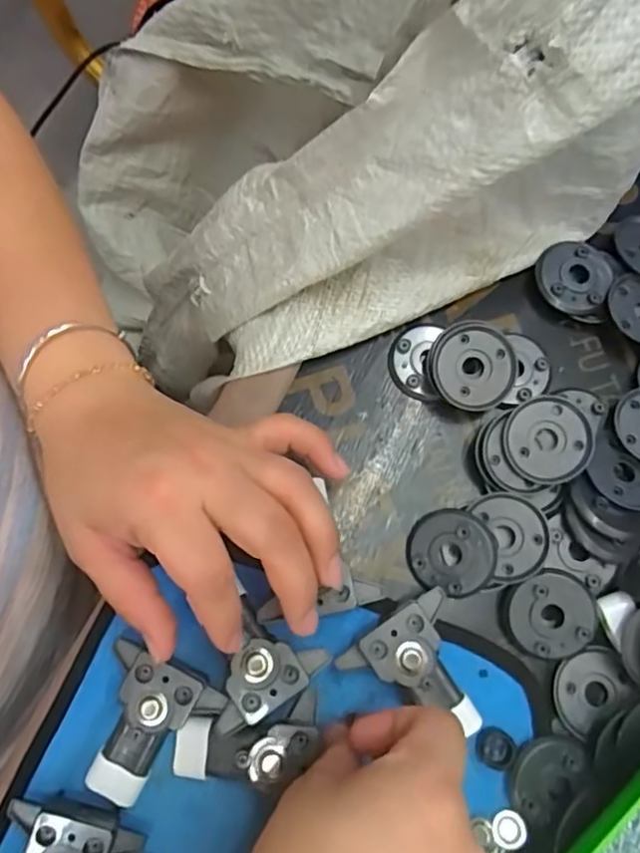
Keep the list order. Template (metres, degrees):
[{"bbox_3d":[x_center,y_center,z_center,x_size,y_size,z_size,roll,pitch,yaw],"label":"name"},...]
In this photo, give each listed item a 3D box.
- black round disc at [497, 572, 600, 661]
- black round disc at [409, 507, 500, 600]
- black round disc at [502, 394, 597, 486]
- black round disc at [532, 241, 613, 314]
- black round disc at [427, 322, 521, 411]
[{"bbox_3d":[0.110,0.090,0.292,0.043,0.010,0.041,0,77,1],"label":"black round disc"},{"bbox_3d":[0.064,0.061,0.299,0.041,0.012,0.039,15,78,4],"label":"black round disc"},{"bbox_3d":[0.112,0.006,0.302,0.041,0.006,0.042,0,90,4],"label":"black round disc"},{"bbox_3d":[0.138,-0.082,0.333,0.037,0.011,0.039,0,77,1],"label":"black round disc"},{"bbox_3d":[0.078,-0.031,0.312,0.044,0.006,0.043,0,90,0],"label":"black round disc"}]

